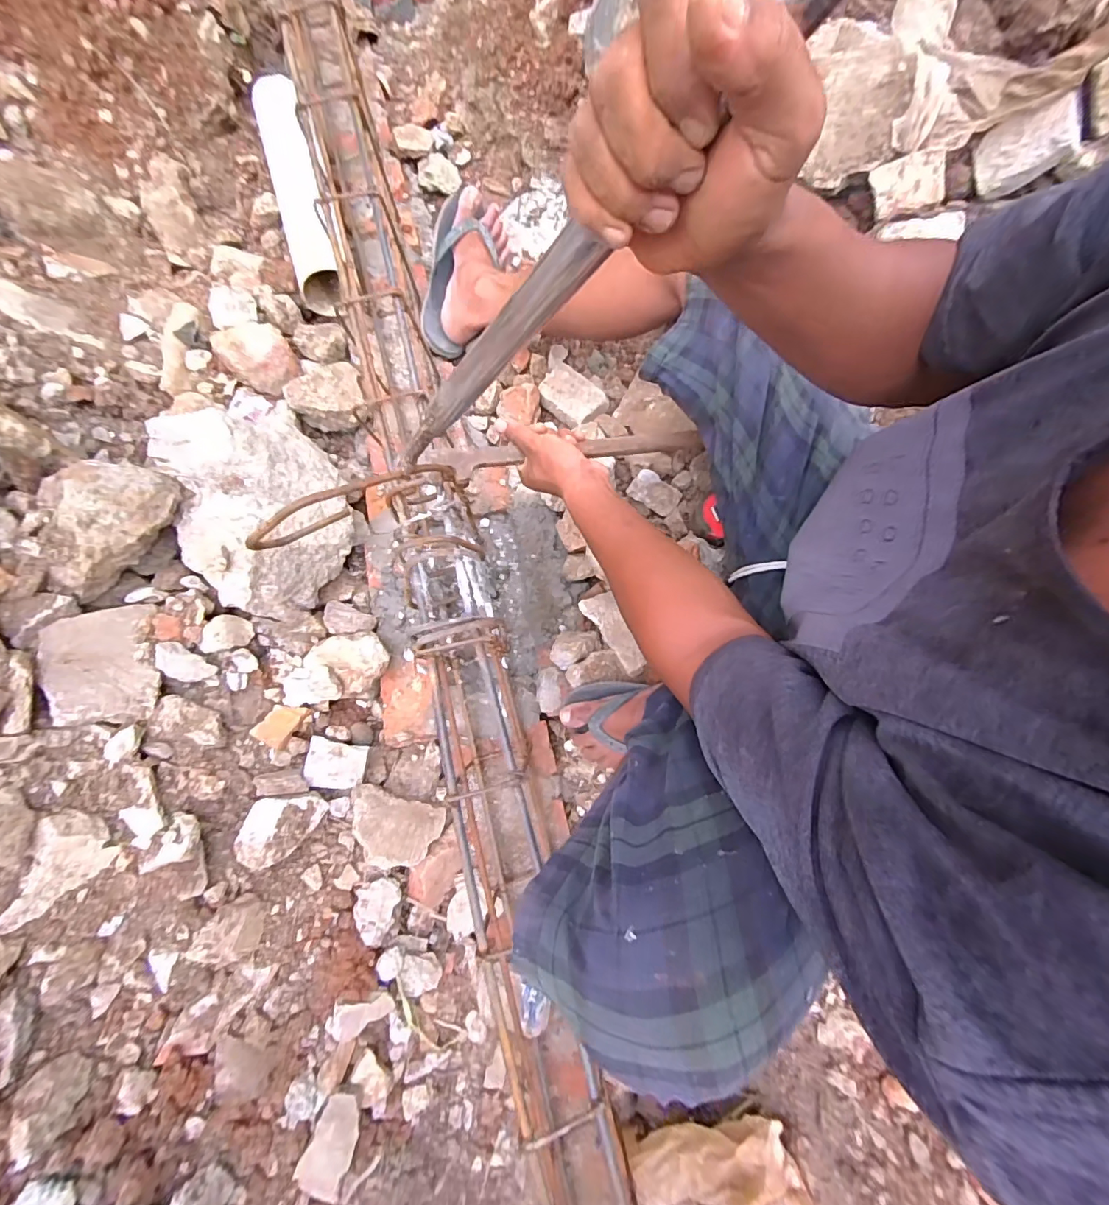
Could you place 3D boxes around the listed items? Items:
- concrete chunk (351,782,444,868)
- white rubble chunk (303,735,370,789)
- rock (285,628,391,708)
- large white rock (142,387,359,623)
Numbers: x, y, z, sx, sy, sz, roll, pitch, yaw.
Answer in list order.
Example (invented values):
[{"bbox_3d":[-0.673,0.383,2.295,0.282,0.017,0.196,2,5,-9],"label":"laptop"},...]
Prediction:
[{"bbox_3d":[-0.208,0.296,0.632,0.126,0.021,0.083,31,51,-27],"label":"concrete chunk"},{"bbox_3d":[-0.291,0.215,0.646,0.074,0.015,0.059,12,66,-12],"label":"white rubble chunk"},{"bbox_3d":[-0.305,0.093,0.682,0.140,0.061,0.090,-14,80,-4],"label":"rock"},{"bbox_3d":[-0.386,-0.126,0.647,0.185,0.128,0.258,-22,81,-5],"label":"large white rock"}]

